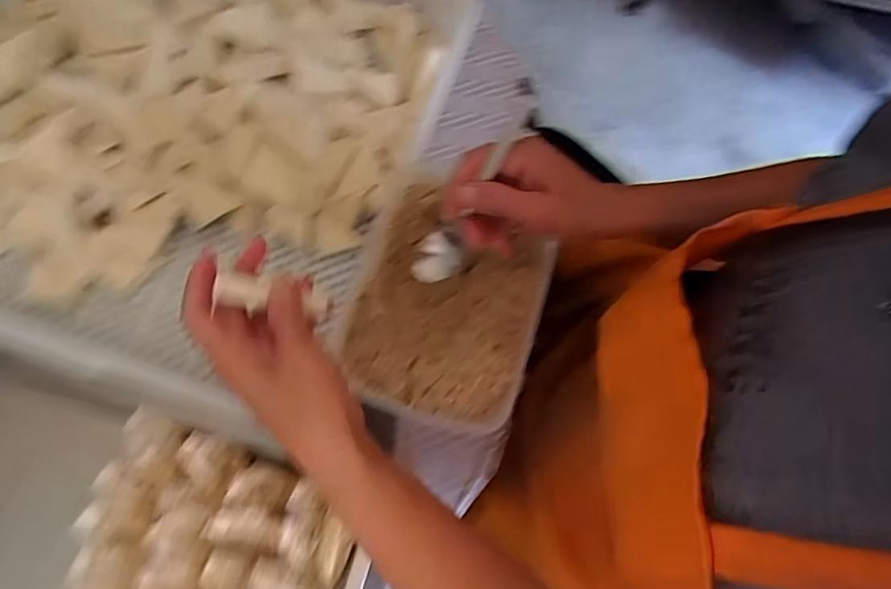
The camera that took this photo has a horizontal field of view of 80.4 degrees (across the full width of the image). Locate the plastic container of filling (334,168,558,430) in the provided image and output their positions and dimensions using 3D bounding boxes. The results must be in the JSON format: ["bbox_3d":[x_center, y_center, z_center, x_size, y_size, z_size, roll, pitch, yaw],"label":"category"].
[{"bbox_3d":[0.002,0.007,0.457,0.149,0.077,0.199,17,74,4],"label":"plastic container of filling"}]

